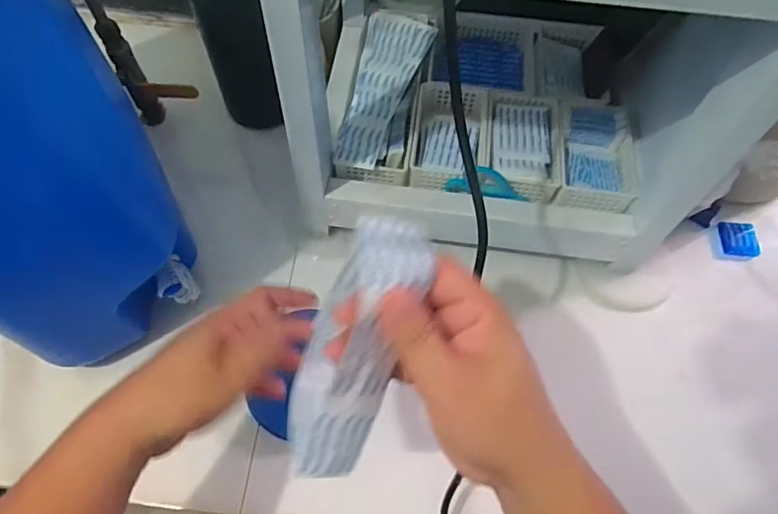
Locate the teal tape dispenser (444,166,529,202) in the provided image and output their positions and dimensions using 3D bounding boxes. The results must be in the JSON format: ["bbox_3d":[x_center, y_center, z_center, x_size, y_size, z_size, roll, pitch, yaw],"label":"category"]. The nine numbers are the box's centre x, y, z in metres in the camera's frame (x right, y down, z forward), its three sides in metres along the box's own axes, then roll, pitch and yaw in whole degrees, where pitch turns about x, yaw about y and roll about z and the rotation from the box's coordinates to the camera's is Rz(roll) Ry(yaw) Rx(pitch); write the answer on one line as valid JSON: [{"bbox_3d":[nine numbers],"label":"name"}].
[{"bbox_3d":[0.099,-0.072,0.517,0.081,0.028,0.025,14,62,6],"label":"teal tape dispenser"}]

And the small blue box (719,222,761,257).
[{"bbox_3d":[0.395,-0.022,0.584,0.039,0.008,0.046,7,62,2],"label":"small blue box"}]

